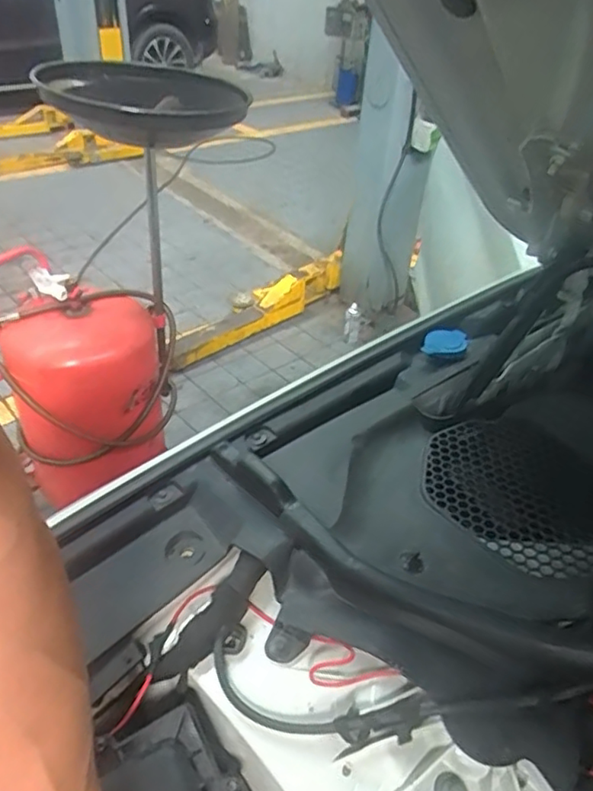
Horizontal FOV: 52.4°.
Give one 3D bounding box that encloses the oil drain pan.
[{"bbox_3d":[-0.345,-0.671,1.372,0.434,0.109,0.445,-10,40,-18],"label":"oil drain pan"}]

